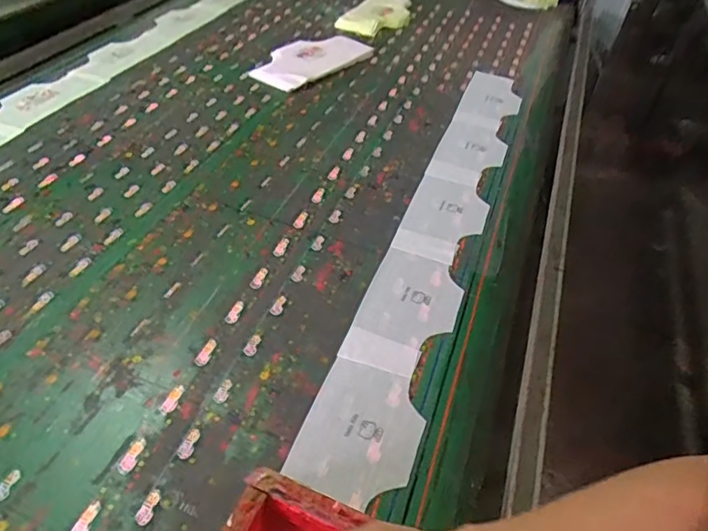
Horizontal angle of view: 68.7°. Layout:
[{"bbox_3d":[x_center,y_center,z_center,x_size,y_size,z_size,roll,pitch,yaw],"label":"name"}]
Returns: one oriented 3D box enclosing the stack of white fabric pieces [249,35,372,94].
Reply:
[{"bbox_3d":[-0.103,-0.533,1.324,0.168,0.030,0.335,35,52,26],"label":"stack of white fabric pieces"}]

